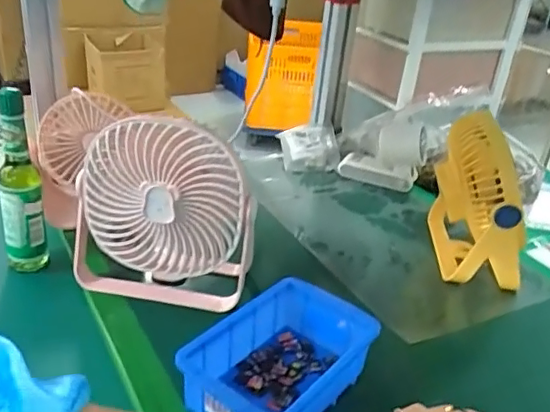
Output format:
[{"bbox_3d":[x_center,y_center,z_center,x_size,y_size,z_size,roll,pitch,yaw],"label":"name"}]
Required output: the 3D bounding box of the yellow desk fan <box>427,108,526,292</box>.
[{"bbox_3d":[0.225,-0.002,0.615,0.080,0.167,0.131,6,28,-2],"label":"yellow desk fan"}]

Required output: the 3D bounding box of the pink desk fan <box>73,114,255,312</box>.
[{"bbox_3d":[-0.105,0.004,0.528,0.167,0.171,0.077,13,28,11],"label":"pink desk fan"}]

